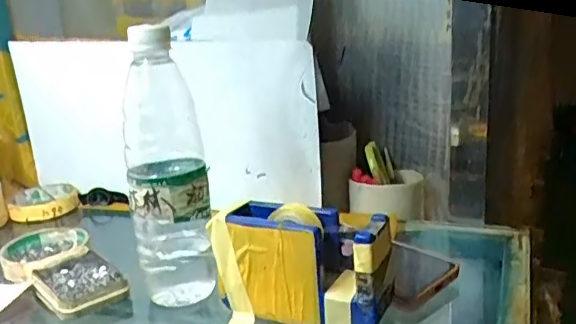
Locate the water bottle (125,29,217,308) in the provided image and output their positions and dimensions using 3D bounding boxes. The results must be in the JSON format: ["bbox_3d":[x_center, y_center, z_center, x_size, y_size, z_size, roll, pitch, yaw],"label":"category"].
[{"bbox_3d":[-0.101,0.004,0.482,0.065,0.210,0.071,-9,18,-12],"label":"water bottle"}]

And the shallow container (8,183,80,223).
[{"bbox_3d":[-0.318,0.052,0.763,0.083,0.021,0.097,-12,17,-21],"label":"shallow container"}]

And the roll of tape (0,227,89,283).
[{"bbox_3d":[-0.244,0.090,0.588,0.083,0.016,0.091,-16,21,-32],"label":"roll of tape"}]

